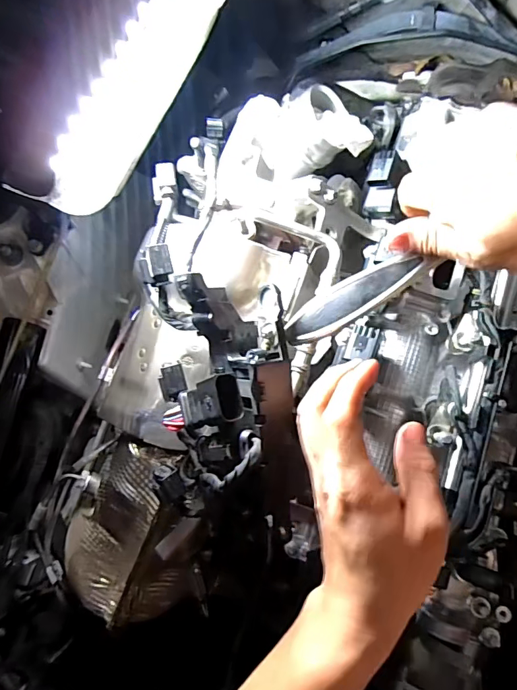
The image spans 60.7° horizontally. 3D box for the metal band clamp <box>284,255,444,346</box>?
[{"bbox_3d":[0.068,-0.034,0.315,0.109,0.014,0.028,-29,81,14],"label":"metal band clamp"}]

